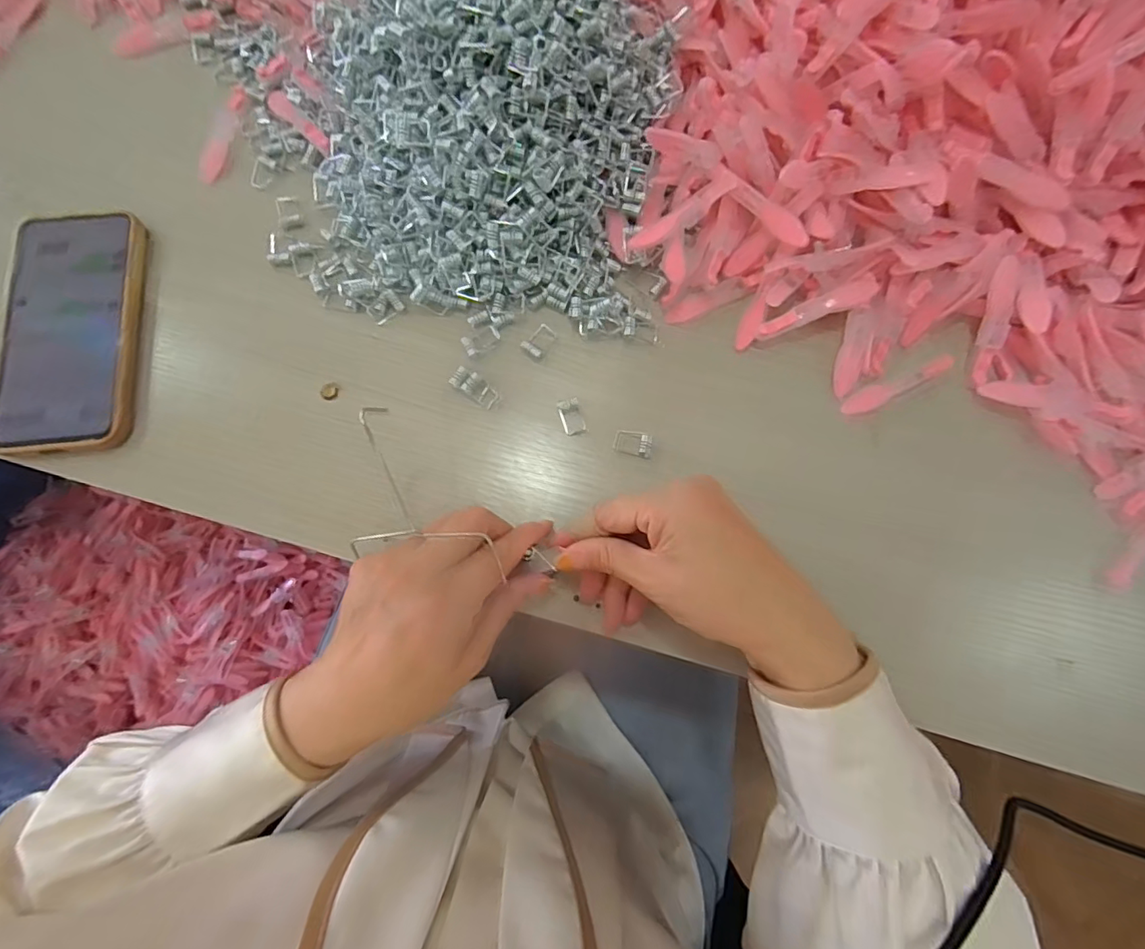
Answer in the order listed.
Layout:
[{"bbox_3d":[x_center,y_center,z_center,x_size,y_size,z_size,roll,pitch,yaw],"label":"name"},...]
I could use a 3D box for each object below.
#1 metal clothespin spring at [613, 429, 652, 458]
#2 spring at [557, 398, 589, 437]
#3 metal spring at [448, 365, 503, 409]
[{"bbox_3d":[0.037,-0.020,0.324,0.023,0.004,0.015,15,77,2],"label":"metal clothespin spring"},{"bbox_3d":[0.000,-0.035,0.325,0.014,0.007,0.022,-17,78,-6],"label":"spring"},{"bbox_3d":[-0.060,-0.054,0.328,0.032,0.004,0.014,34,78,6],"label":"metal spring"}]

